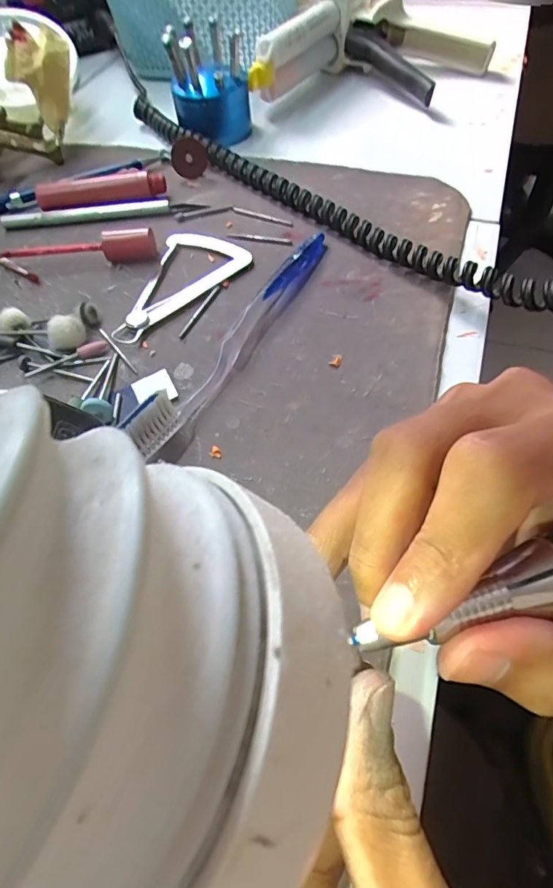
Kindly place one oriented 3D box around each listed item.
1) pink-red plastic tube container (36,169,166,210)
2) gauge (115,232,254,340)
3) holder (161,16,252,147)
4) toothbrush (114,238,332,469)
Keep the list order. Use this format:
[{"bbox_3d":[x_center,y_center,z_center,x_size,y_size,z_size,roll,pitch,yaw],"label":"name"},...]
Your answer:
[{"bbox_3d":[-0.121,-0.175,0.339,0.087,0.016,0.015,-9,56,-2],"label":"pink-red plastic tube container"},{"bbox_3d":[-0.066,-0.100,0.292,0.097,0.005,0.061,-39,62,-20],"label":"gauge"},{"bbox_3d":[-0.052,-0.283,0.375,0.057,0.068,0.055,-9,56,-2],"label":"holder"},{"bbox_3d":[-0.017,-0.063,0.253,0.018,0.024,0.175,21,60,17],"label":"toothbrush"}]

